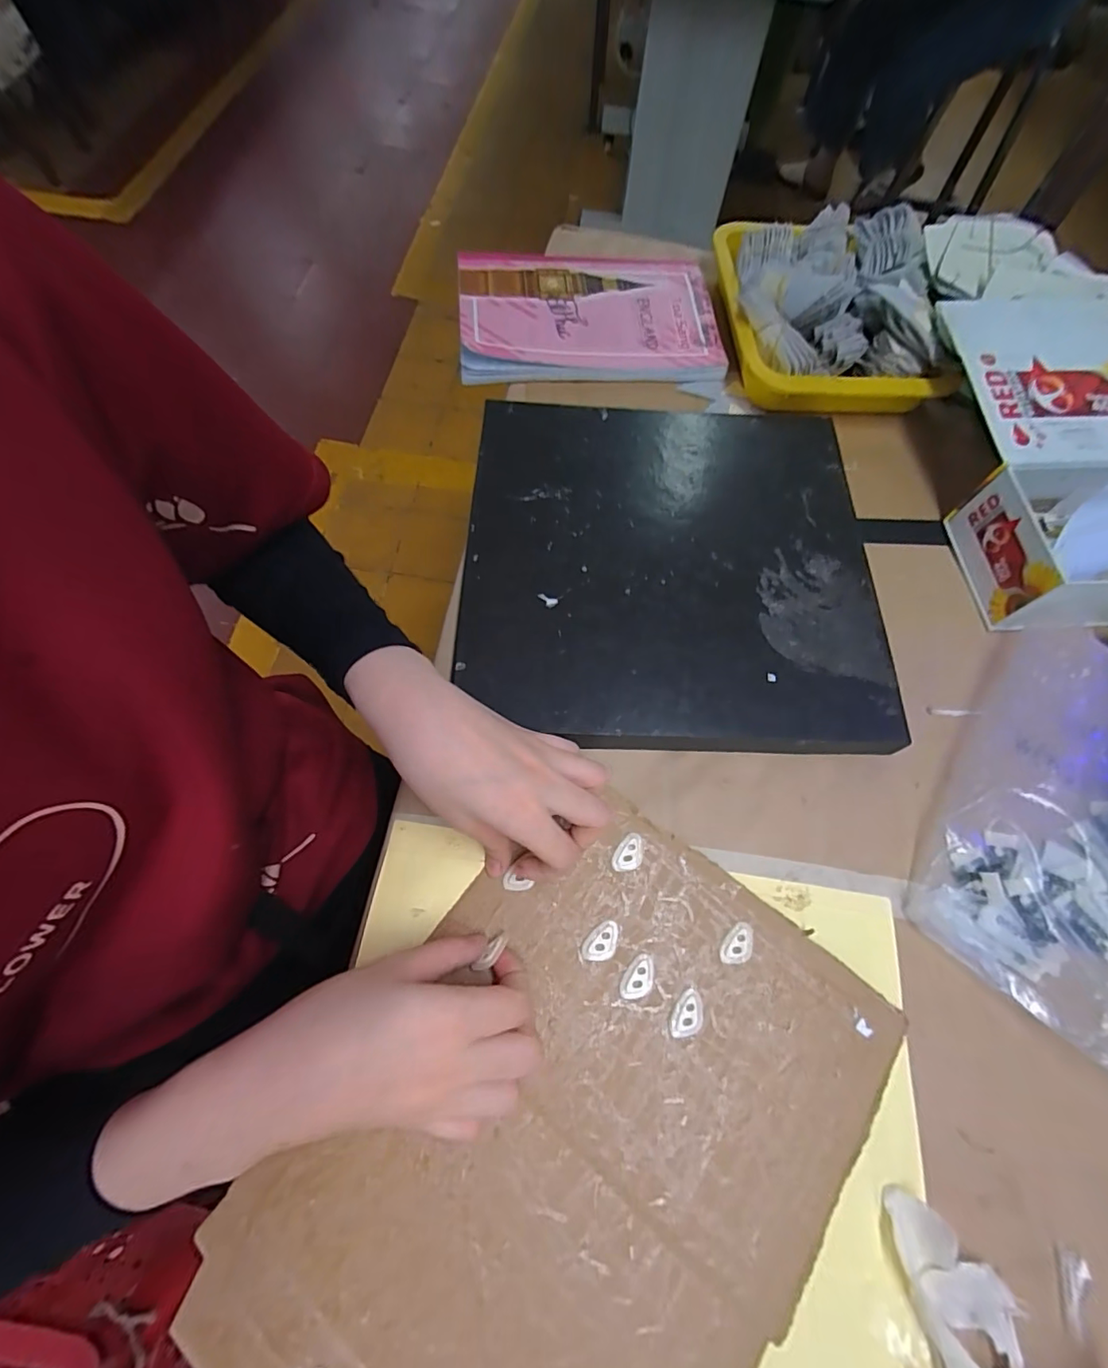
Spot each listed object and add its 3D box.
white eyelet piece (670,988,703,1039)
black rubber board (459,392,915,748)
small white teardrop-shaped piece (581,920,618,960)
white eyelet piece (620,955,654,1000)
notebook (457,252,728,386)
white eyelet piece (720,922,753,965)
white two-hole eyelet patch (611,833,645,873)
[{"bbox_3d":[0.075,0.185,0.290,0.016,0.004,0.025,22,68,7],"label":"white eyelet piece"},{"bbox_3d":[0.087,-0.098,0.403,0.297,0.031,0.294,2,67,-1],"label":"black rubber board"},{"bbox_3d":[0.028,0.152,0.304,0.025,0.004,0.016,-42,74,-17],"label":"small white teardrop-shaped piece"},{"bbox_3d":[0.049,0.169,0.296,0.025,0.004,0.015,-41,74,-17],"label":"white eyelet piece"},{"bbox_3d":[0.033,-0.367,0.514,0.250,0.021,0.161,-4,71,-7],"label":"notebook"},{"bbox_3d":[0.108,0.153,0.305,0.016,0.004,0.025,30,69,10],"label":"white eyelet piece"},{"bbox_3d":[0.047,0.106,0.324,0.026,0.004,0.017,-41,74,-17],"label":"white two-hole eyelet patch"}]

